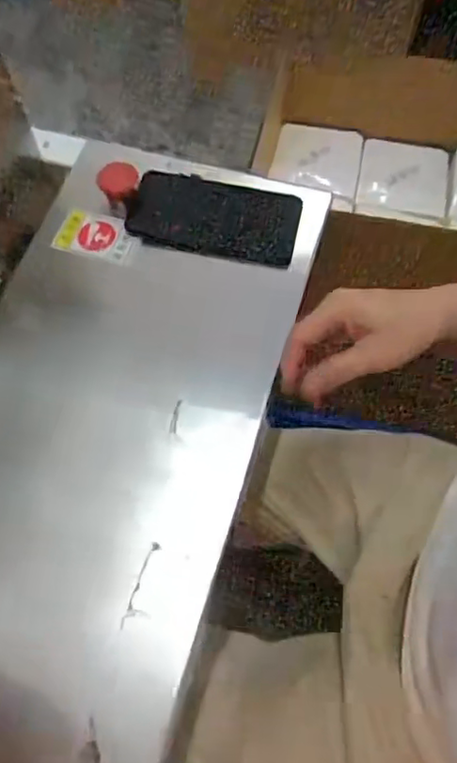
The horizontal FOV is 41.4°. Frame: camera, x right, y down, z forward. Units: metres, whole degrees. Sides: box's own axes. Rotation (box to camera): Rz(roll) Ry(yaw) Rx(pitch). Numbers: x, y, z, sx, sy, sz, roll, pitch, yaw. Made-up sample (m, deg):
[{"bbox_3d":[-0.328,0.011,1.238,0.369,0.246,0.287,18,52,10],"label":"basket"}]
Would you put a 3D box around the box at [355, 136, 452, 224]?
[{"bbox_3d":[0.241,-0.274,0.841,0.120,0.038,0.128,11,66,6],"label":"box"}]

